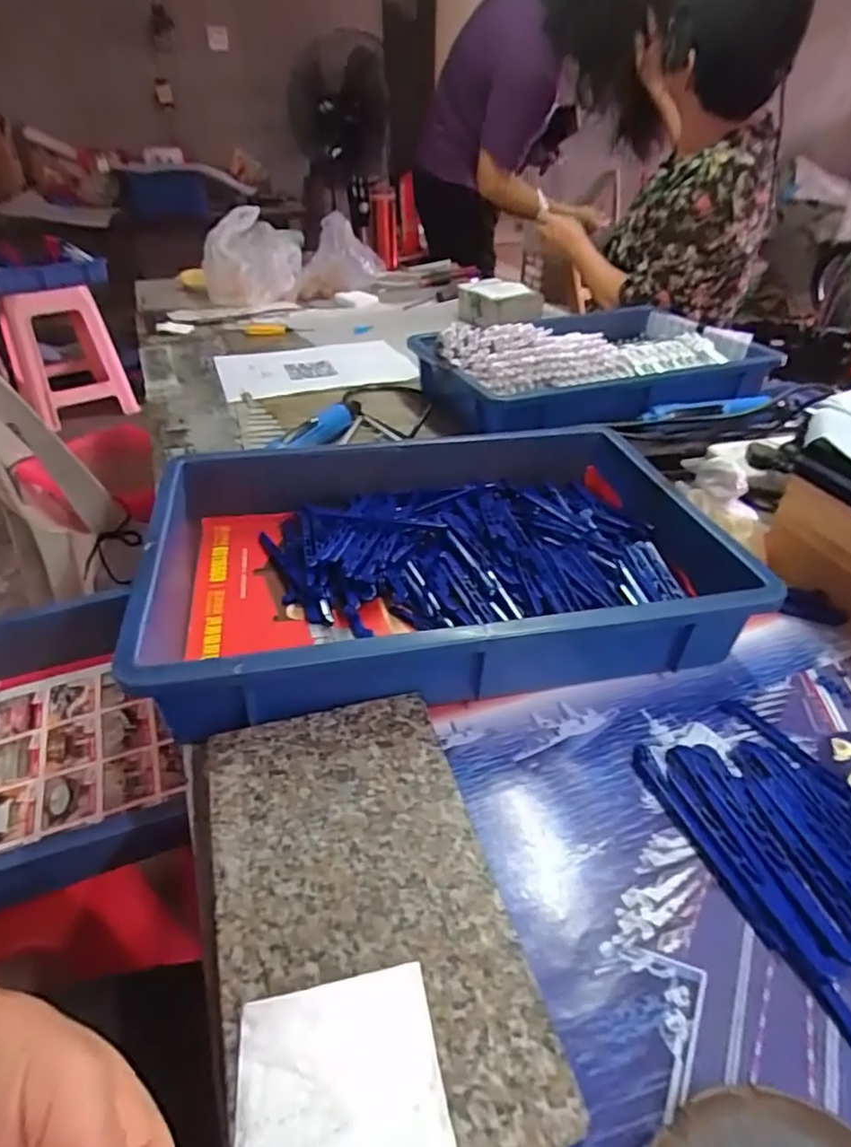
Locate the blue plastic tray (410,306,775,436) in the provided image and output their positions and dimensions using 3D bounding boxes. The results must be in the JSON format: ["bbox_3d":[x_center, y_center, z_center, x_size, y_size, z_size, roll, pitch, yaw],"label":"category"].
[{"bbox_3d":[0.222,-0.300,0.858,0.446,0.074,0.321,-14,39,-18],"label":"blue plastic tray"}]

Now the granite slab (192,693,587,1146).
[{"bbox_3d":[-0.037,0.166,0.302,0.138,0.024,0.239,-8,37,-15],"label":"granite slab"}]

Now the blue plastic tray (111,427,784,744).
[{"bbox_3d":[0.014,-0.016,0.502,0.425,0.078,0.282,-6,37,-12],"label":"blue plastic tray"}]

